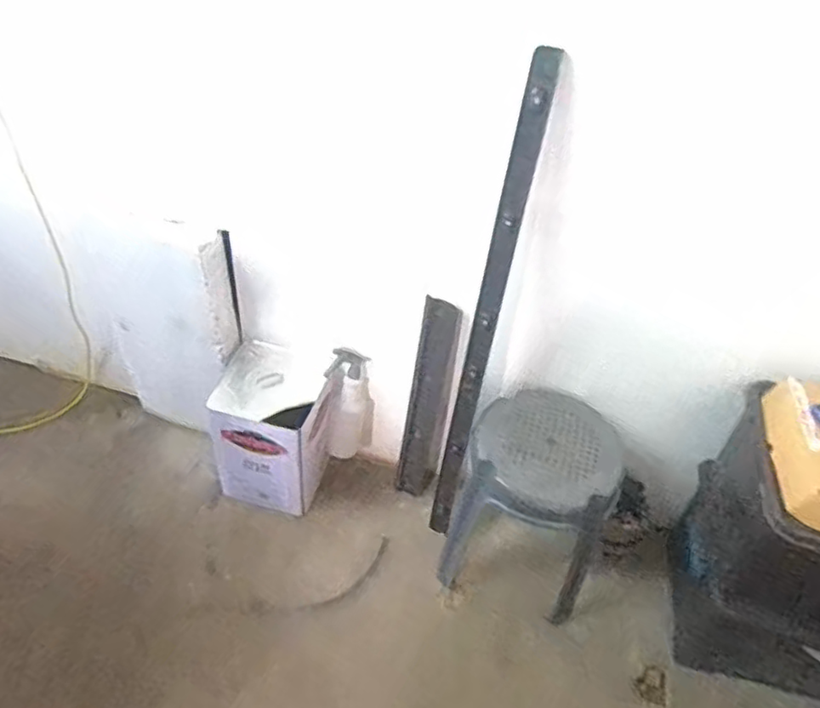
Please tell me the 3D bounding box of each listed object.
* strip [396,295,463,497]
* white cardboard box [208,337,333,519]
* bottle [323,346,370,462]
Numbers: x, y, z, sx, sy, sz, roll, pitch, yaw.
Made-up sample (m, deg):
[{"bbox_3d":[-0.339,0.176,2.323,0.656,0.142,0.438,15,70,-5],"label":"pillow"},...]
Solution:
[{"bbox_3d":[0.038,0.121,1.588,0.106,0.576,0.027,22,35,23],"label":"strip"},{"bbox_3d":[-0.336,0.201,1.664,0.263,0.349,0.258,20,45,13],"label":"white cardboard box"},{"bbox_3d":[-0.159,0.128,1.659,0.071,0.330,0.137,24,47,17],"label":"bottle"}]

